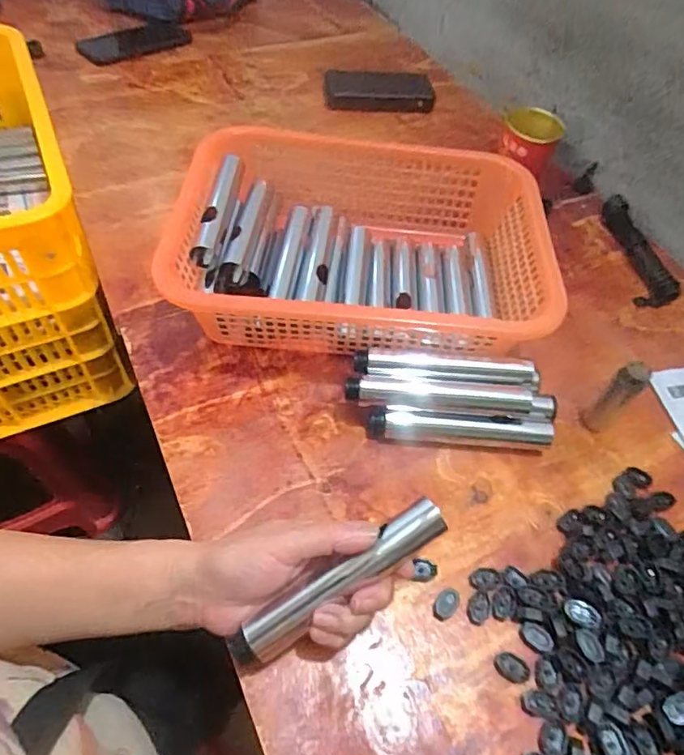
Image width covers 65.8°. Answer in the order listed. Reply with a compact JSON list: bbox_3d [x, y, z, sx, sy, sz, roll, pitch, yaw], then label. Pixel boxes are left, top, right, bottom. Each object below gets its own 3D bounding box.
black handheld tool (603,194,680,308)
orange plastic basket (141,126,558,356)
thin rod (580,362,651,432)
[{"bbox_3d":[0.336,-0.147,0.599,0.039,0.027,0.158,3,54,-2],"label":"black handheld tool"},{"bbox_3d":[0.018,-0.120,0.516,0.327,0.096,0.241,5,54,0],"label":"orange plastic basket"},{"bbox_3d":[0.226,0.017,0.439,0.016,0.079,0.022,-37,64,-26],"label":"thin rod"}]

